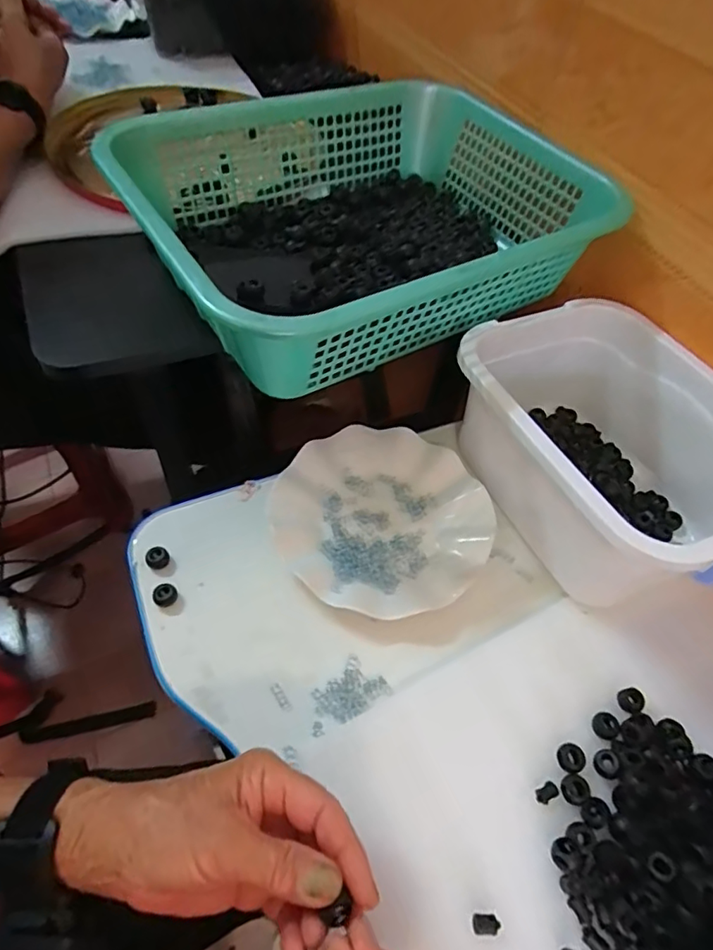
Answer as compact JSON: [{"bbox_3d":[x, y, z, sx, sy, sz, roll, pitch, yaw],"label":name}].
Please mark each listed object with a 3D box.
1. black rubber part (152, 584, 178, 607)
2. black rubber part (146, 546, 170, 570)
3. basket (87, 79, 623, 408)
[{"bbox_3d":[-0.147,0.093,0.410,0.017,0.015,0.016,1,56,-2],"label":"black rubber part"},{"bbox_3d":[-0.160,0.067,0.429,0.017,0.013,0.018,1,56,-2],"label":"black rubber part"},{"bbox_3d":[0.009,-0.226,0.477,0.387,0.096,0.293,-27,61,-23],"label":"basket"}]

